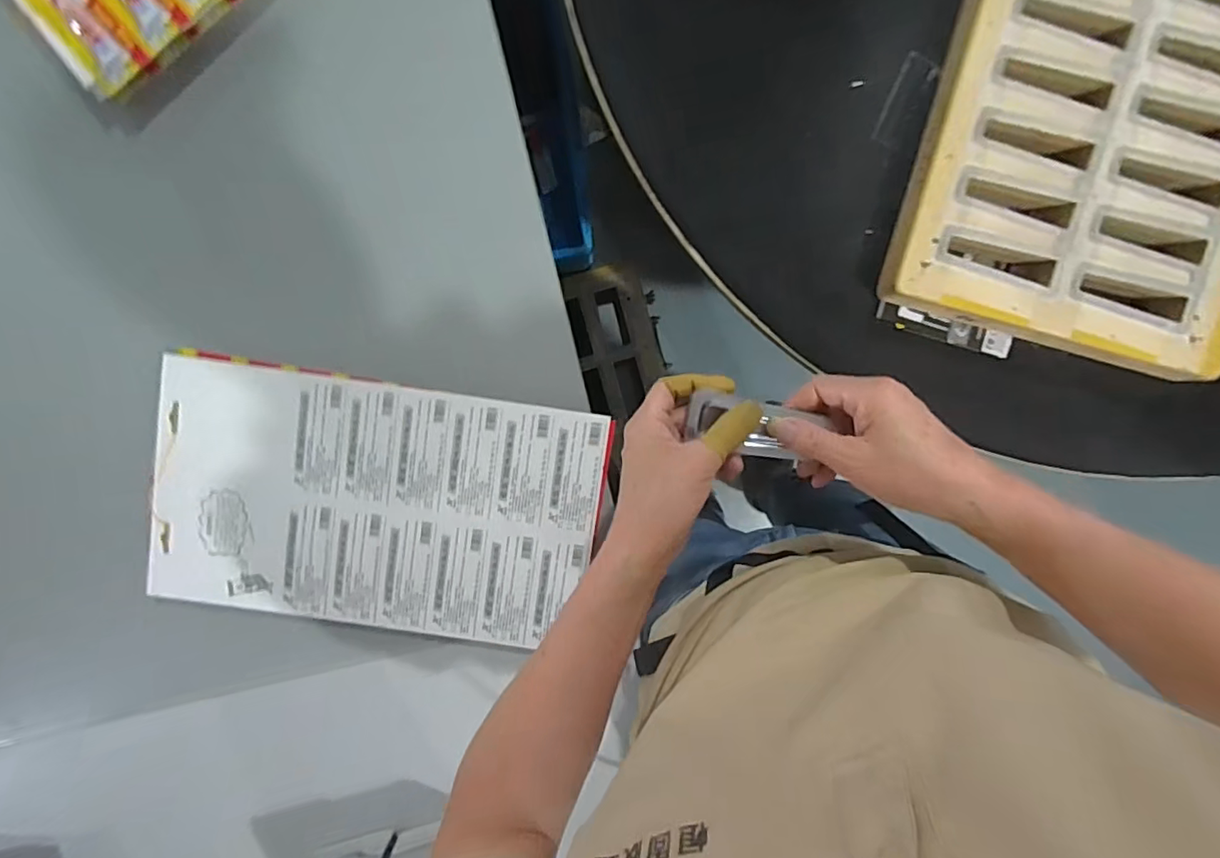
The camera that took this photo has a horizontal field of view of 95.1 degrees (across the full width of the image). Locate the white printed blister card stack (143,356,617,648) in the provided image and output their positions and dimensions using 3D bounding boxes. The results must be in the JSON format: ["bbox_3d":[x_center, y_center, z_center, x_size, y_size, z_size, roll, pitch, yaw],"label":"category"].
[{"bbox_3d":[-0.225,0.075,0.542,0.422,0.015,0.238,9,96,0],"label":"white printed blister card stack"}]

